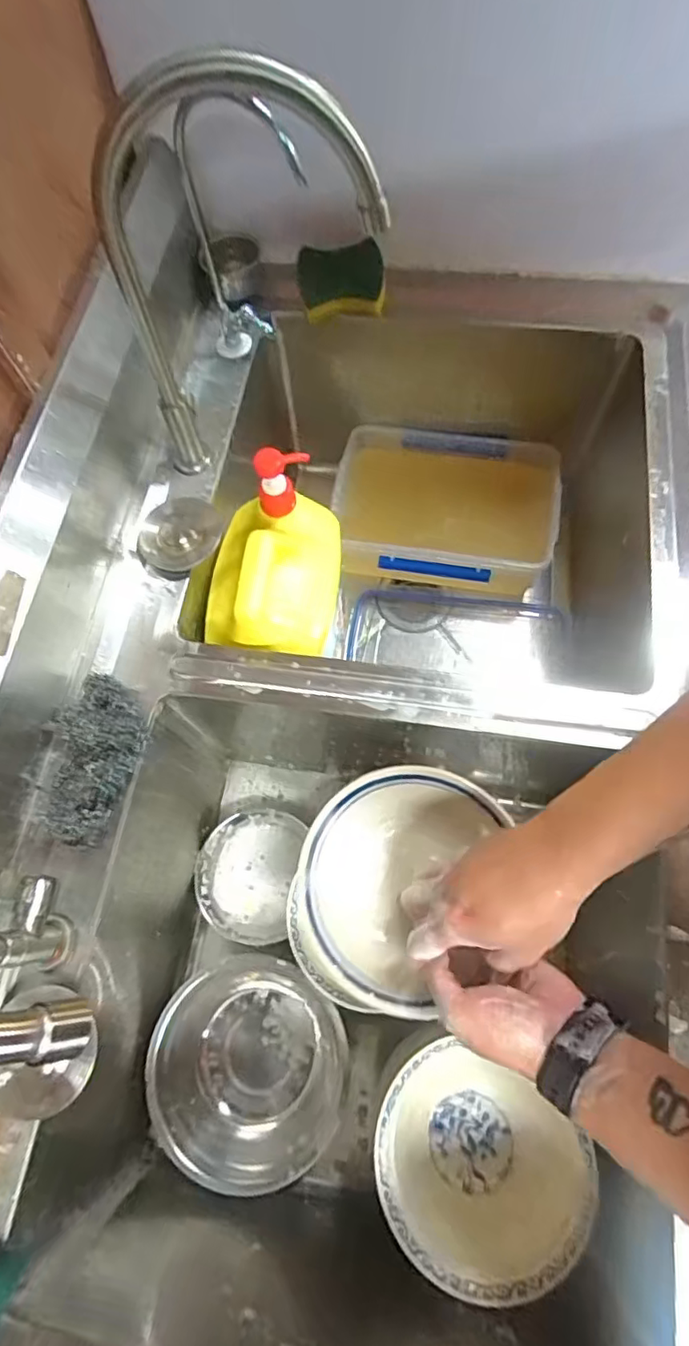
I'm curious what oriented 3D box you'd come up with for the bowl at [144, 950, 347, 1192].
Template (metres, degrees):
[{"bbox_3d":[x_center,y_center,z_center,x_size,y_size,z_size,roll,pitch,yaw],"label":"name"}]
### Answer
[{"bbox_3d":[-0.106,0.422,0.634,0.180,0.101,0.196,-1,69,2],"label":"bowl"}]

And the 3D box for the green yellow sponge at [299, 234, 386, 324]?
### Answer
[{"bbox_3d":[-0.004,-0.468,0.699,0.098,0.071,0.031,-7,25,1],"label":"green yellow sponge"}]

